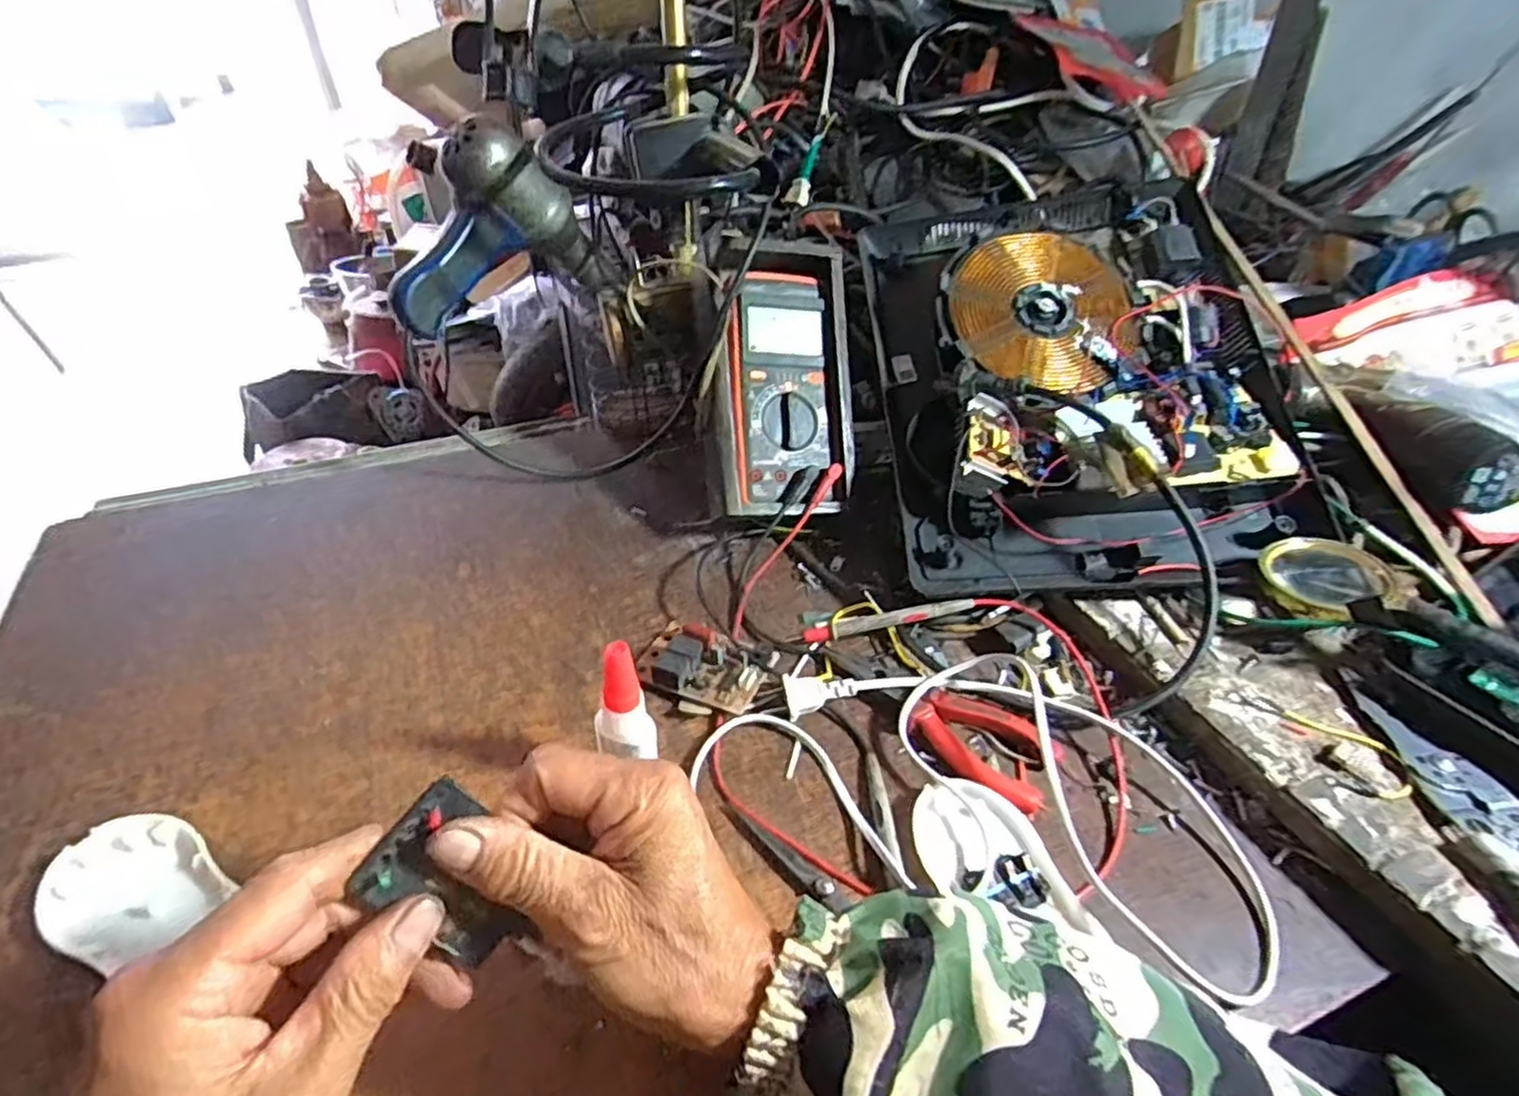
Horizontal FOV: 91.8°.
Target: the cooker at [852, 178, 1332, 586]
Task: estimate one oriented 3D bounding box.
[{"bbox_3d":[0.236,-0.148,0.570,0.295,0.115,0.383,-6,63,2],"label":"cooker"}]

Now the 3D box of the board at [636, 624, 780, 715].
[{"bbox_3d":[-0.036,0.075,0.461,0.079,0.020,0.056,16,43,17],"label":"board"}]

